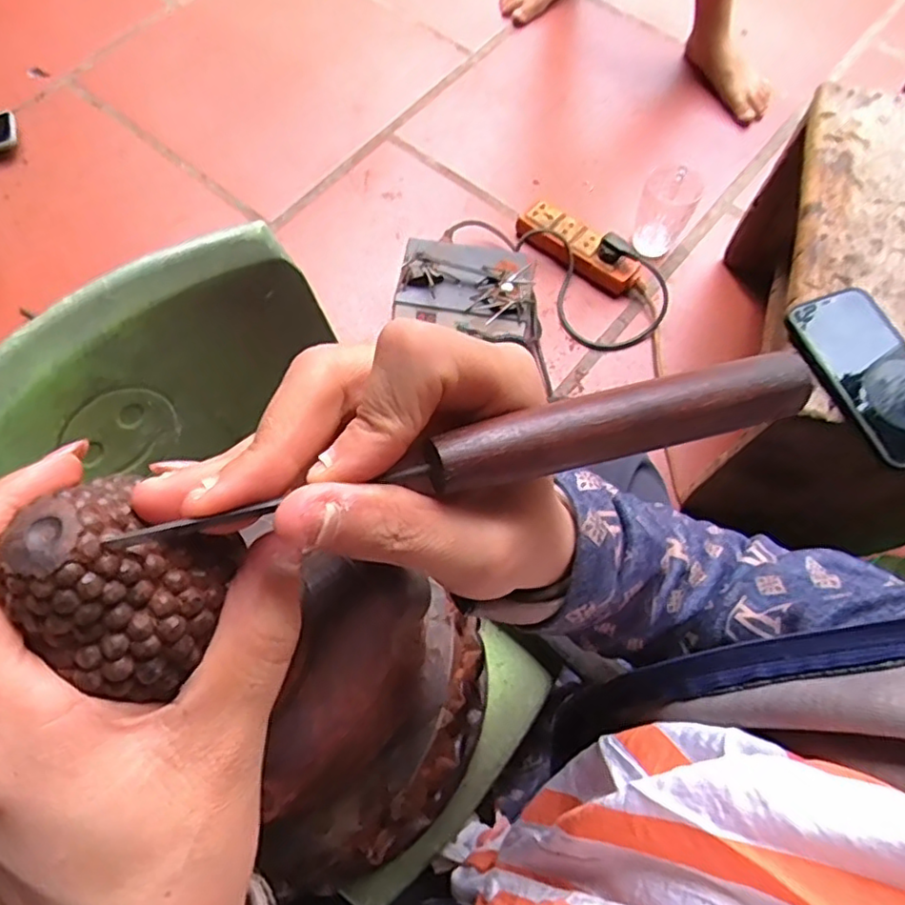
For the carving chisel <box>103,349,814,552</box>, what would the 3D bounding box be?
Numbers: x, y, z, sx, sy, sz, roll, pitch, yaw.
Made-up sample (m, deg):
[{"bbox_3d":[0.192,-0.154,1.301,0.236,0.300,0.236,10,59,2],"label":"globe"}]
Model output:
[{"bbox_3d":[0.016,-0.002,0.161,0.181,0.012,0.020,-14,70,-16],"label":"carving chisel"}]

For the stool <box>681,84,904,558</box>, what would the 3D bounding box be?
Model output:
[{"bbox_3d":[0.438,-0.126,0.699,0.240,0.310,0.387,15,68,5],"label":"stool"}]

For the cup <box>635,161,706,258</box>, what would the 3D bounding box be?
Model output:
[{"bbox_3d":[0.303,-0.347,0.906,0.075,0.118,0.071,30,70,11],"label":"cup"}]

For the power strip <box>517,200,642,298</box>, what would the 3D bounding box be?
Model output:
[{"bbox_3d":[0.177,-0.292,0.909,0.192,0.047,0.051,41,73,14],"label":"power strip"}]

